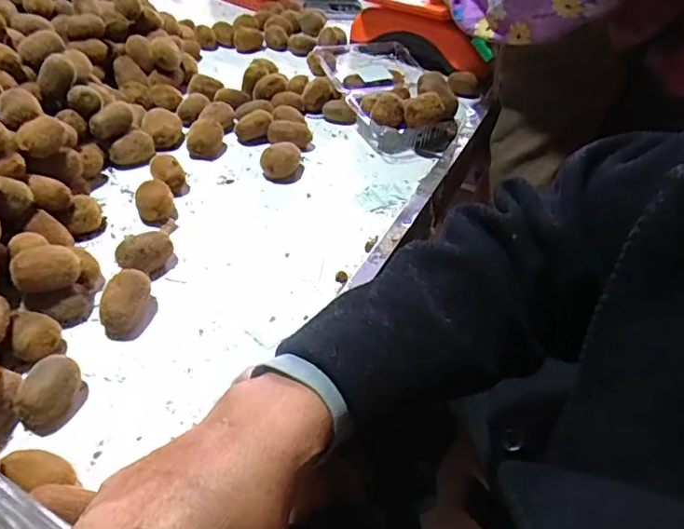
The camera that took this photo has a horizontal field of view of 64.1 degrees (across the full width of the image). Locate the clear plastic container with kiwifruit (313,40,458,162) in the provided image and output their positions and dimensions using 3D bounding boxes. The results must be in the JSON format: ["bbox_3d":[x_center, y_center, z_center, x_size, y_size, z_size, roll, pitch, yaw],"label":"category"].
[{"bbox_3d":[0.075,-0.284,0.929,0.205,0.102,0.289,-10,43,-16],"label":"clear plastic container with kiwifruit"}]

